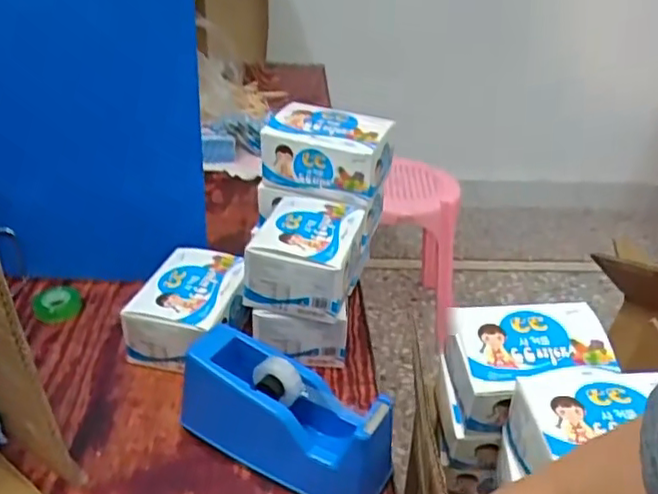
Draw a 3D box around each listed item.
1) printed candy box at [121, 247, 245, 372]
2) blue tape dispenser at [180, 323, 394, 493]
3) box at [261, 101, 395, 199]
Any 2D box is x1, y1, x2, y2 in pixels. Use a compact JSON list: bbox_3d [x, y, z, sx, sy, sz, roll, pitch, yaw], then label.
[{"bbox_3d":[-0.161,0.071,0.746,0.112,0.077,0.152,9,32,11],"label":"printed candy box"},{"bbox_3d":[-0.042,0.161,0.589,0.206,0.100,0.073,21,36,27],"label":"blue tape dispenser"},{"bbox_3d":[0.002,-0.126,0.795,0.149,0.071,0.112,14,33,18],"label":"box"}]

